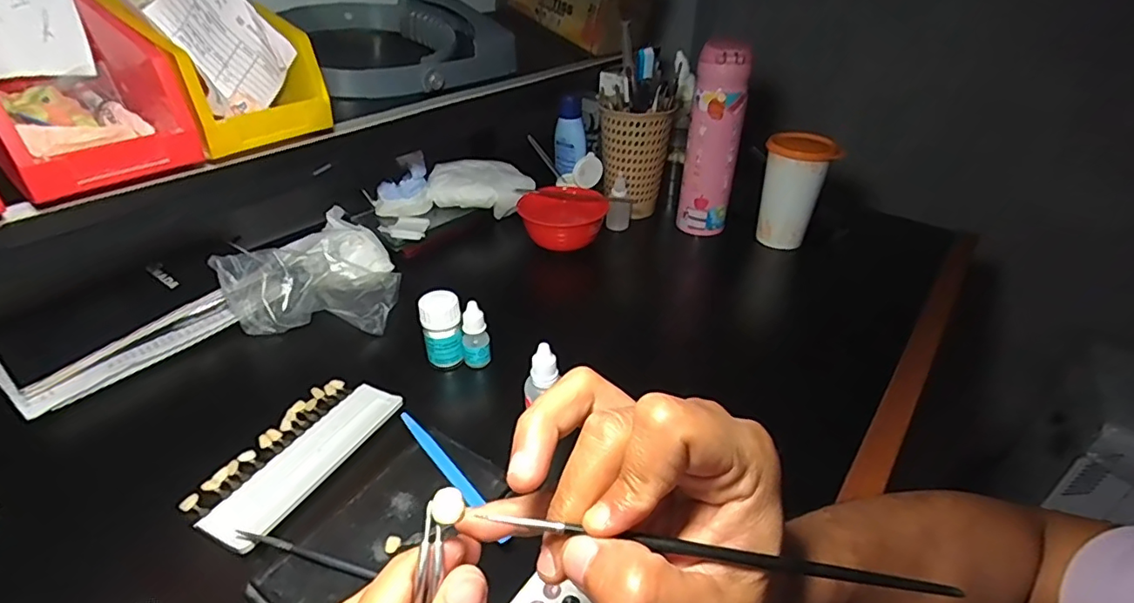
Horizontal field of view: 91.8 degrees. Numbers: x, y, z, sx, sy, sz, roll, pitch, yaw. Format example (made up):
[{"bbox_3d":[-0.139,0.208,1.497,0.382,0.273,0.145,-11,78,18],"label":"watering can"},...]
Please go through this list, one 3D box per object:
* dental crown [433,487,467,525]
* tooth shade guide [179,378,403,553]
[{"bbox_3d":[-0.040,0.069,0.186,0.011,0.006,0.010,-8,35,-13],"label":"dental crown"},{"bbox_3d":[-0.199,0.111,0.411,0.077,0.017,0.150,15,36,19],"label":"tooth shade guide"}]

